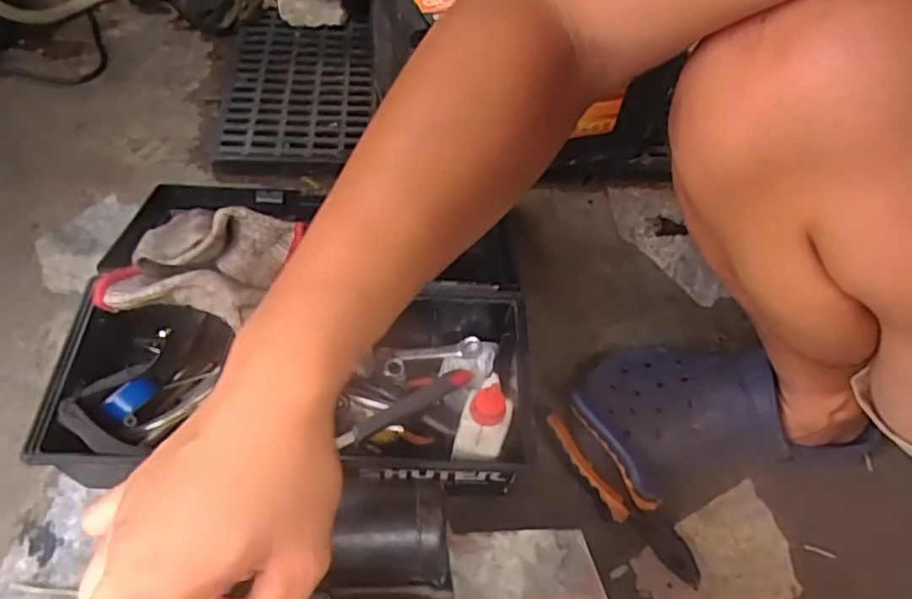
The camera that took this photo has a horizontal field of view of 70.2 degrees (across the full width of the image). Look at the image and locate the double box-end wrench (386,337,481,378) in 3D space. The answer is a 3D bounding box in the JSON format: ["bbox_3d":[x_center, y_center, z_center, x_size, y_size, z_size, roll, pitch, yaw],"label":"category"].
[{"bbox_3d":[-0.023,0.054,0.622,0.094,0.010,0.021,-12,55,4],"label":"double box-end wrench"}]

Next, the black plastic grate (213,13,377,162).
[{"bbox_3d":[-0.196,-0.266,0.836,0.197,0.036,0.274,-1,55,-6],"label":"black plastic grate"}]

